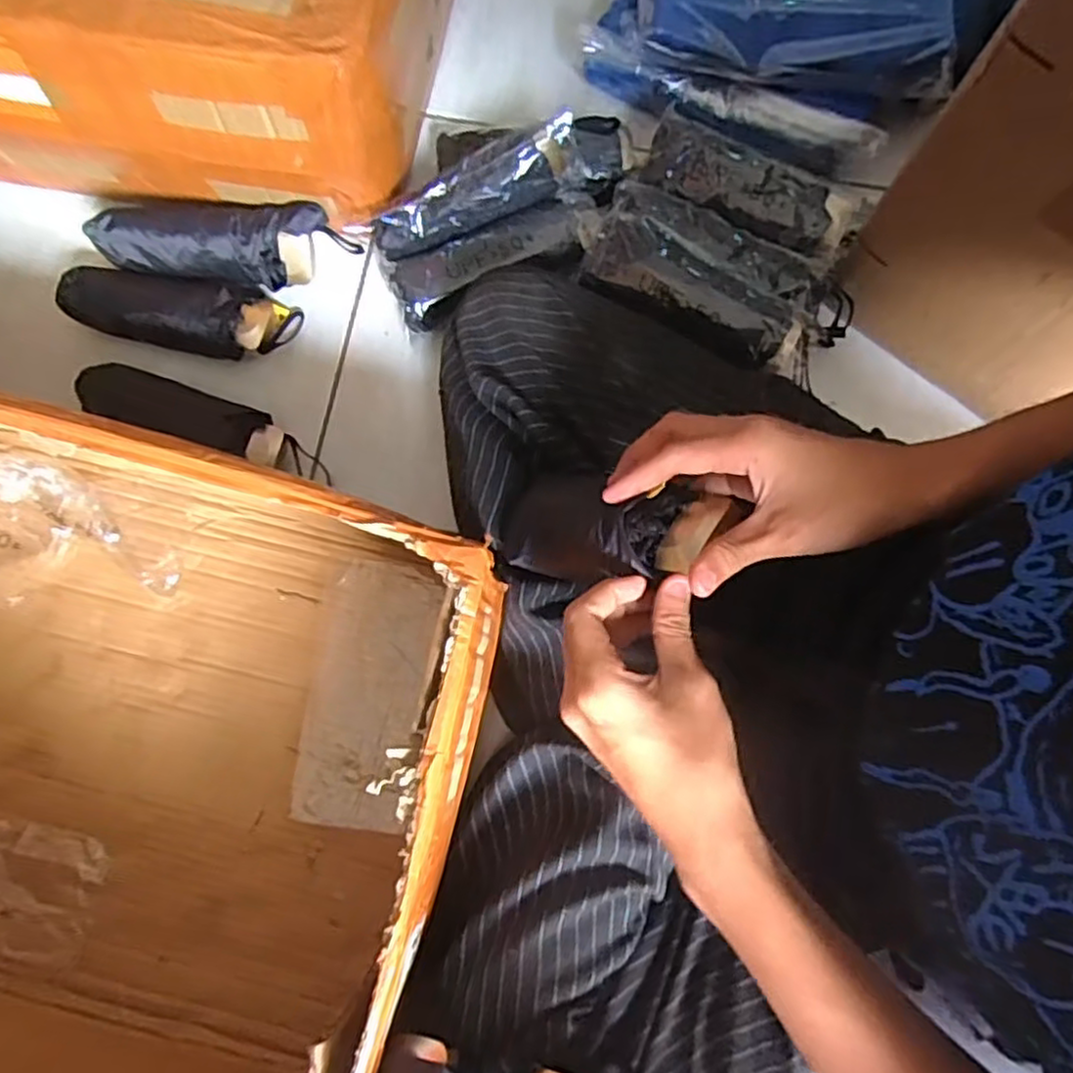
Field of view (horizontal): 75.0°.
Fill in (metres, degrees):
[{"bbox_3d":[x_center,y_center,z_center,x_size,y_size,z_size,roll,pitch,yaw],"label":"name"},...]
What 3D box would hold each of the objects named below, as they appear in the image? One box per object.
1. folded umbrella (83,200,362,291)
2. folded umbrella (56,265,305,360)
[{"bbox_3d":[-0.265,-0.252,0.600,0.197,0.055,0.067,5,79,1],"label":"folded umbrella"},{"bbox_3d":[-0.306,-0.193,0.595,0.185,0.040,0.066,7,79,2],"label":"folded umbrella"}]

